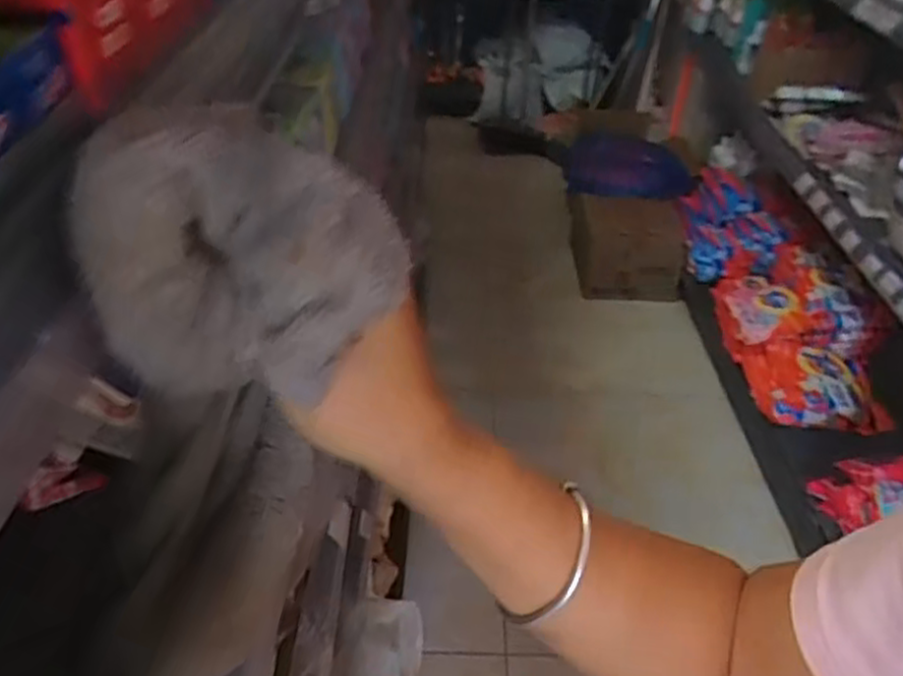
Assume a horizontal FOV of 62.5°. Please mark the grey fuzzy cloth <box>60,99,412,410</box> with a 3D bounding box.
[{"bbox_3d":[-0.064,-0.028,0.237,0.096,0.079,0.054,4,38,1],"label":"grey fuzzy cloth"}]

